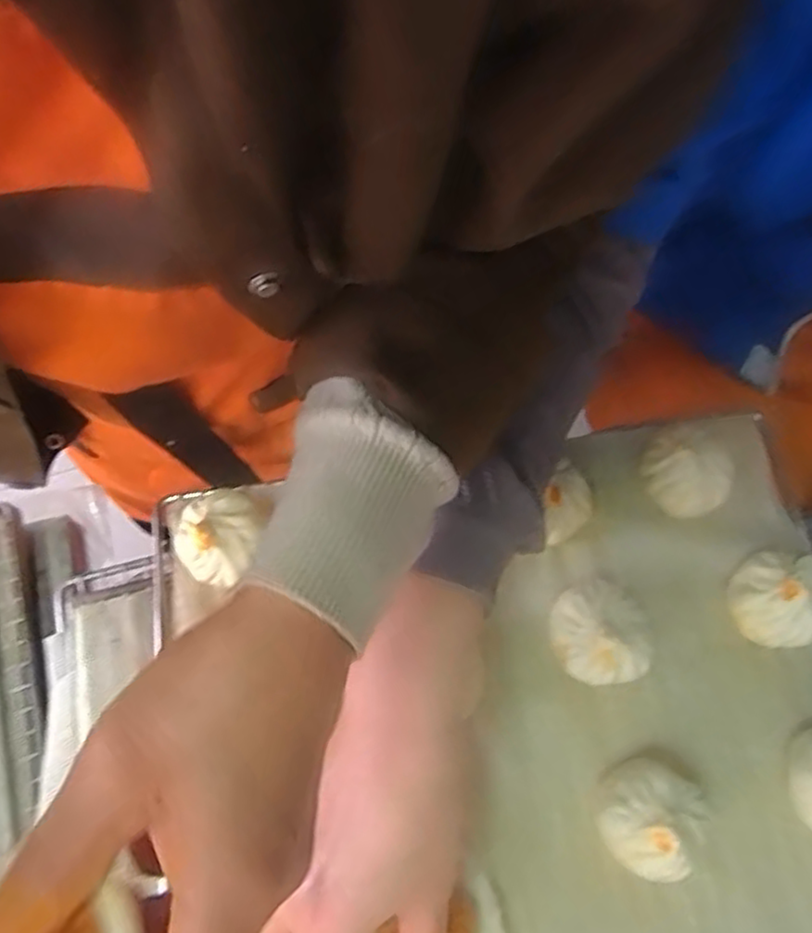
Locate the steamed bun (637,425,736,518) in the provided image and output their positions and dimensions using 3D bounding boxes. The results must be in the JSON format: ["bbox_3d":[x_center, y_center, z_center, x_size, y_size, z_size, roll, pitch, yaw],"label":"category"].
[{"bbox_3d":[0.167,0.000,0.417,0.048,0.038,0.056,-29,69,-9],"label":"steamed bun"}]

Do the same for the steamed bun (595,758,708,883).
[{"bbox_3d":[0.118,0.173,0.345,0.046,0.044,0.049,17,69,8],"label":"steamed bun"}]

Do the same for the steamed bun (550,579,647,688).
[{"bbox_3d":[0.105,0.090,0.379,0.048,0.042,0.052,0,68,1],"label":"steamed bun"}]

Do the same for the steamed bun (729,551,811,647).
[{"bbox_3d":[0.207,0.073,0.384,0.047,0.044,0.044,0,68,1],"label":"steamed bun"}]

